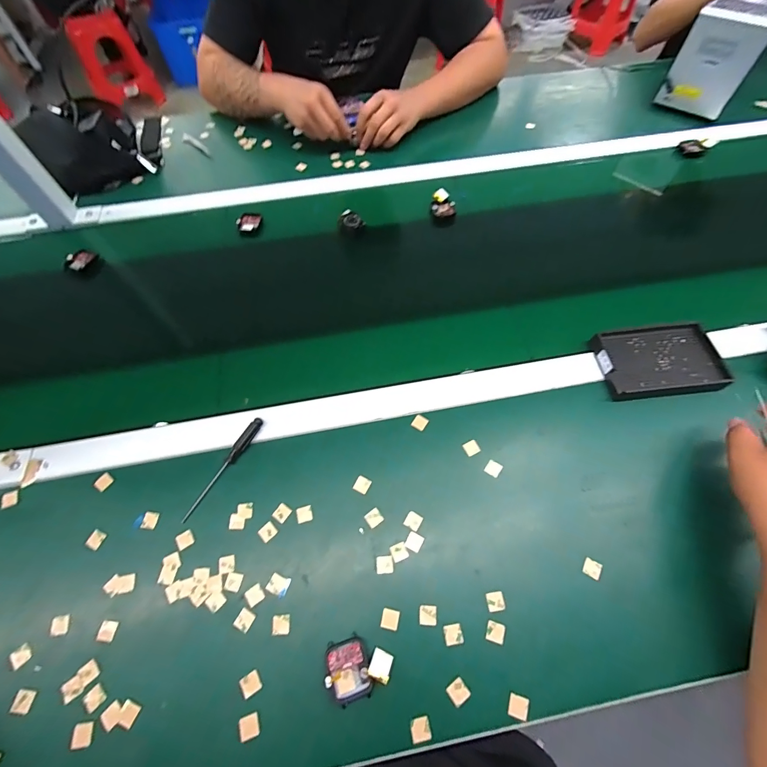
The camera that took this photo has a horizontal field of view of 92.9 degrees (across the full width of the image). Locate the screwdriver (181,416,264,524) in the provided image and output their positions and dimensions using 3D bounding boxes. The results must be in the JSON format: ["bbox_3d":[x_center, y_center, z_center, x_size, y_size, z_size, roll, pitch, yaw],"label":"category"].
[{"bbox_3d":[-0.181,0.094,0.412,0.012,0.014,0.130,28,66,15],"label":"screwdriver"}]

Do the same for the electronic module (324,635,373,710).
[{"bbox_3d":[-0.032,0.257,0.326,0.037,0.008,0.046,-17,63,-8],"label":"electronic module"}]

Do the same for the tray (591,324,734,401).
[{"bbox_3d":[0.348,-0.028,0.461,0.143,0.023,0.091,-6,62,-2],"label":"tray"}]

